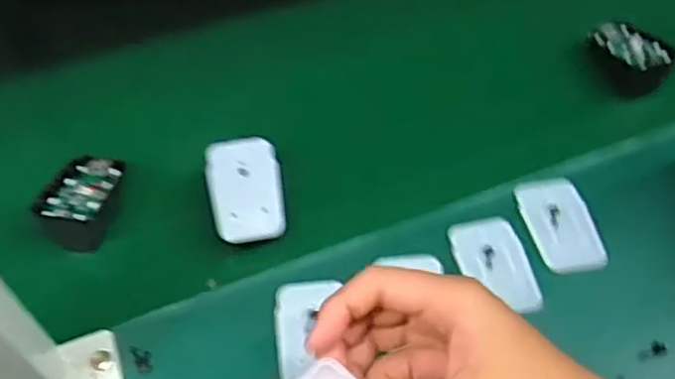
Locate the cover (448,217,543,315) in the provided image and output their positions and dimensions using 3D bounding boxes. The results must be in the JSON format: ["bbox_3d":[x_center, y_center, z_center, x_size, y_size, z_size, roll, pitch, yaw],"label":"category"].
[{"bbox_3d":[0.103,0.049,0.450,0.045,0.004,0.072,-12,57,-9],"label":"cover"}]

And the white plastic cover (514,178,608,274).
[{"bbox_3d":[0.152,0.023,0.471,0.046,0.005,0.071,-9,56,-7],"label":"white plastic cover"}]

